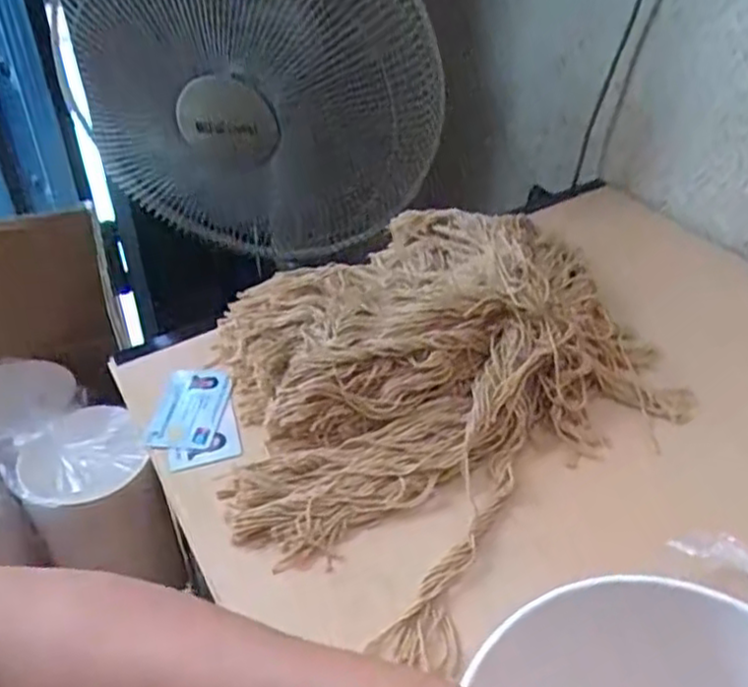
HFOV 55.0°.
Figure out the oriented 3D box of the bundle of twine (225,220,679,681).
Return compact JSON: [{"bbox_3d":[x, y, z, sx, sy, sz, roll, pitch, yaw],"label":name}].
[{"bbox_3d":[0.036,0.006,0.576,0.380,0.078,0.339,-32,49,-34],"label":"bundle of twine"}]

